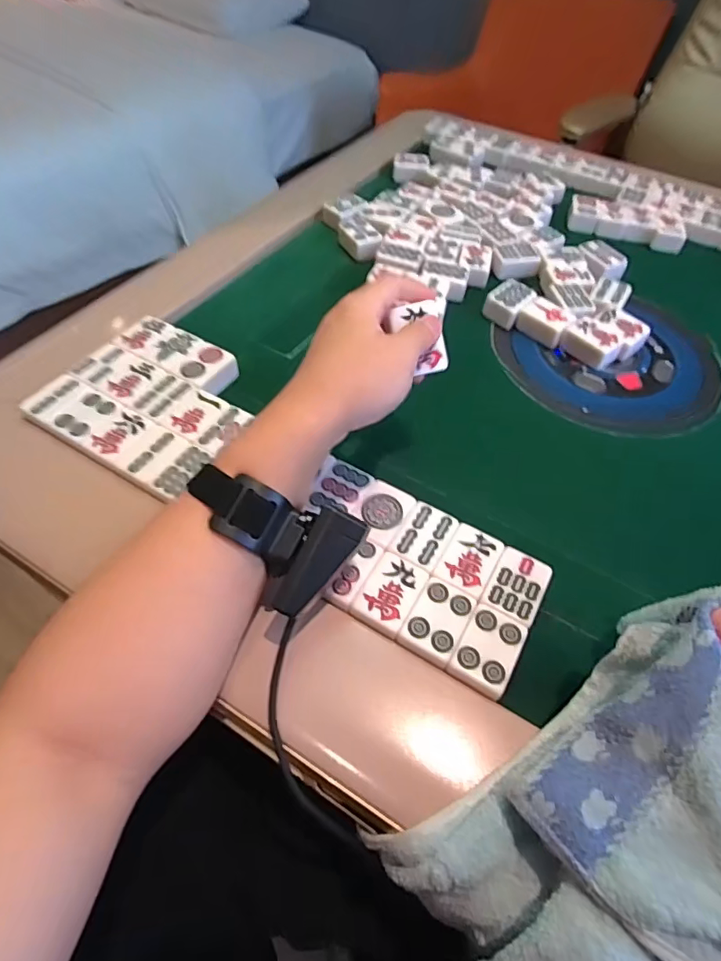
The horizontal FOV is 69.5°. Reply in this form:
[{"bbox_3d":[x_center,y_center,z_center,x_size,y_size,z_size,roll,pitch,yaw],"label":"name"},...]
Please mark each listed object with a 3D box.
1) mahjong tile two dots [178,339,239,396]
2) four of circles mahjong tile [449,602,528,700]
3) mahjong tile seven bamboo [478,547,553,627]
[{"bbox_3d":[-0.142,-0.101,0.475,0.043,0.018,0.051,24,55,13],"label":"mahjong tile two dots"},{"bbox_3d":[0.081,0.113,0.337,0.036,0.027,0.050,28,56,16],"label":"four of circles mahjong tile"},{"bbox_3d":[0.107,0.079,0.365,0.035,0.028,0.051,27,56,15],"label":"mahjong tile seven bamboo"}]

